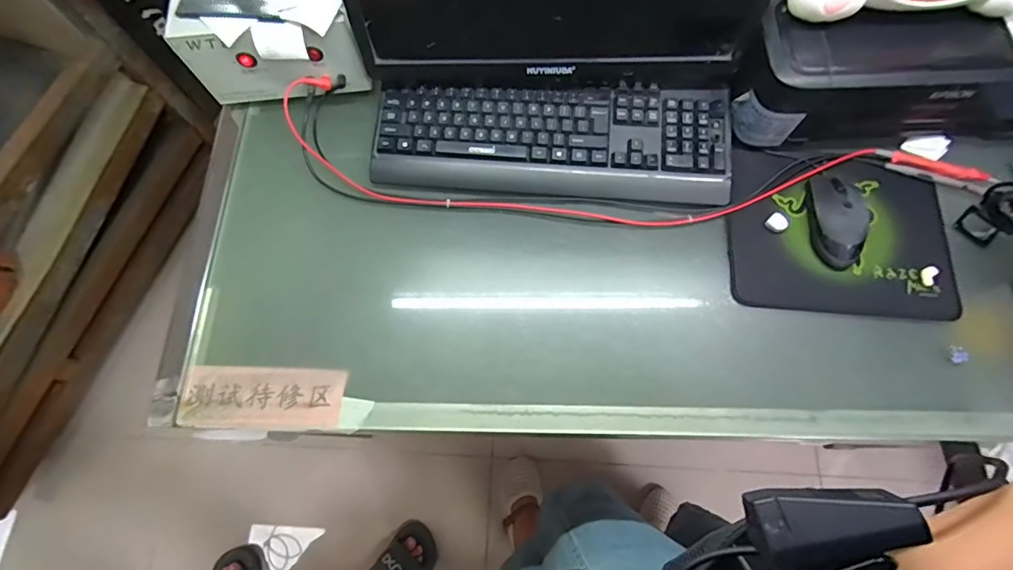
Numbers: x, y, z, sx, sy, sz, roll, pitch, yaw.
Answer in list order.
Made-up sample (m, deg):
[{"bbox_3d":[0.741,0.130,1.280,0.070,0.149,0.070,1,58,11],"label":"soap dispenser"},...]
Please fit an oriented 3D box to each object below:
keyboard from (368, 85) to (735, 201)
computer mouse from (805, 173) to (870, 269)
[{"bbox_3d":[0.053,-0.175,0.587,0.426,0.026,0.134,1,72,2],"label":"keyboard"},{"bbox_3d":[0.385,-0.078,0.552,0.058,0.034,0.116,4,72,3],"label":"computer mouse"}]

